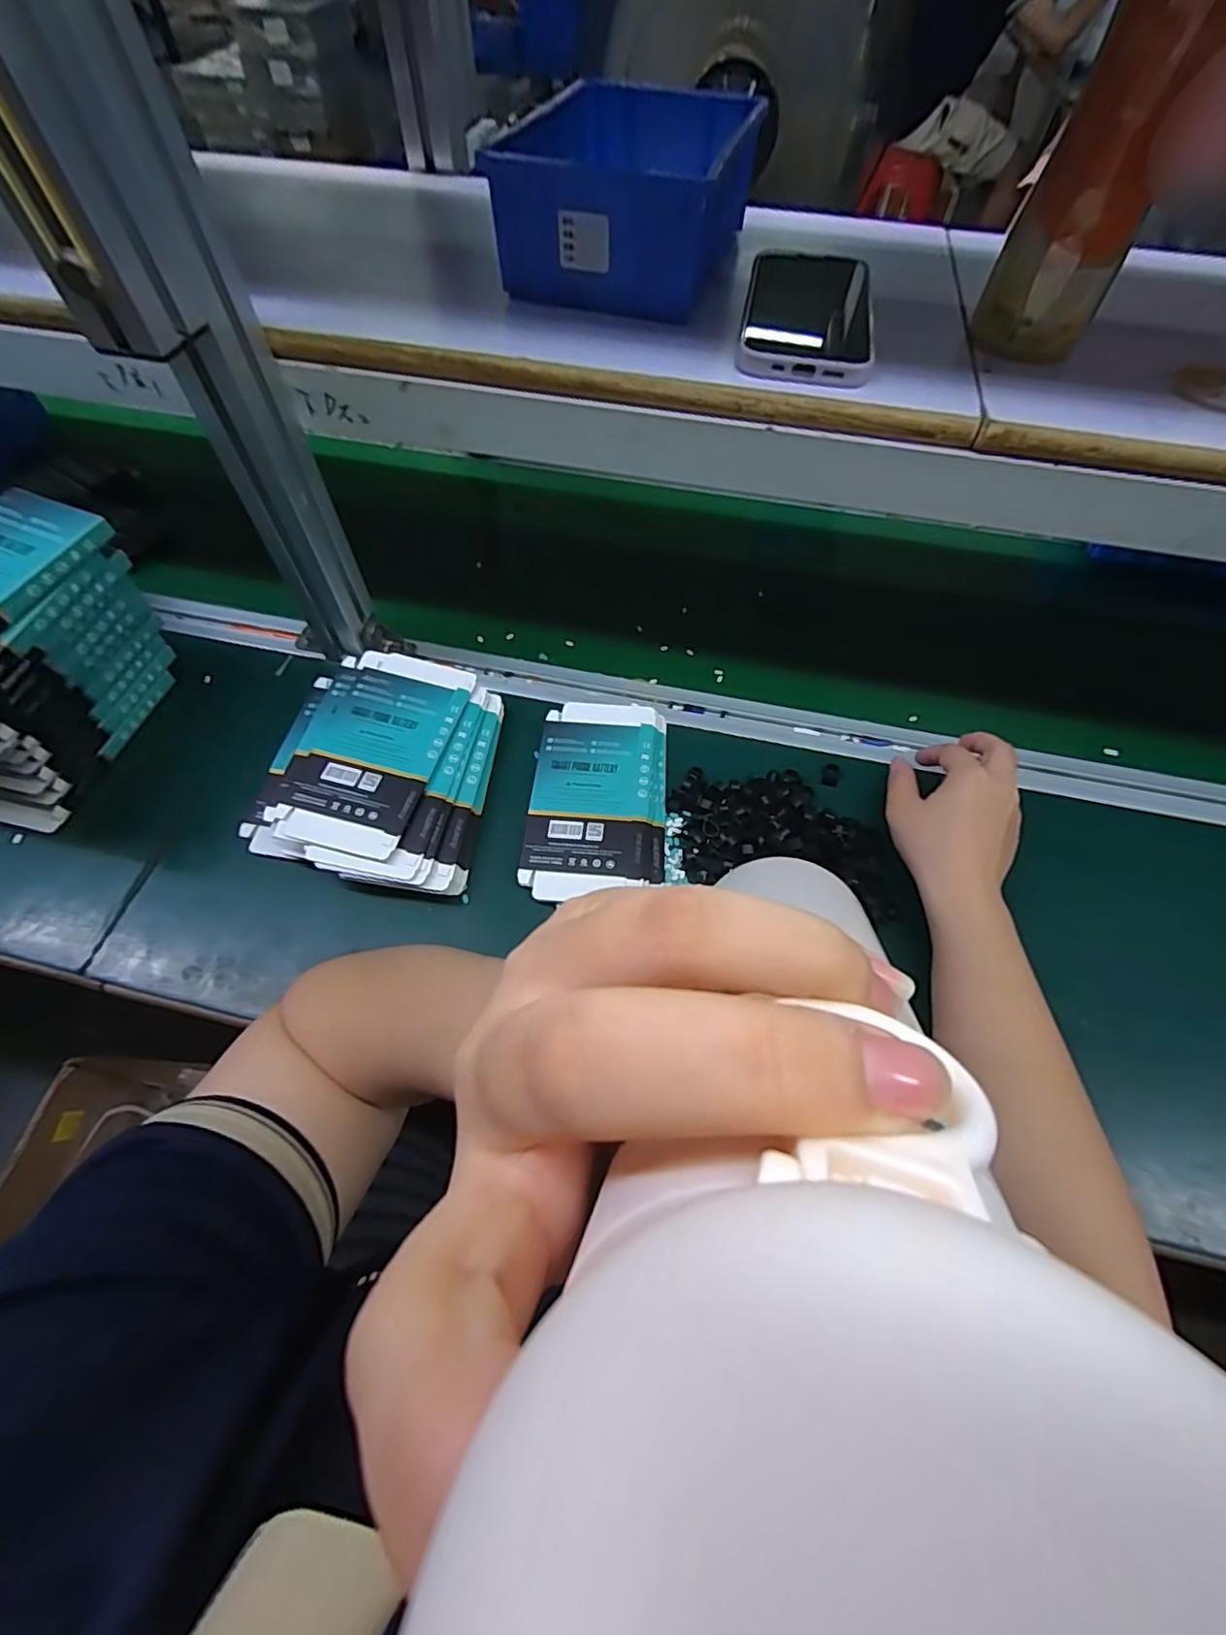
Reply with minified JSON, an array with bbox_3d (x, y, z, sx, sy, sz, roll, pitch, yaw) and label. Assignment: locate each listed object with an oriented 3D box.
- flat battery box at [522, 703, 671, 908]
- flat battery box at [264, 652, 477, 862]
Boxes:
[{"bbox_3d":[-0.010,-0.018,0.459,0.102,0.014,0.171,4,59,1],"label":"flat battery box"},{"bbox_3d":[-0.180,-0.055,0.446,0.103,0.007,0.168,15,60,2],"label":"flat battery box"}]

